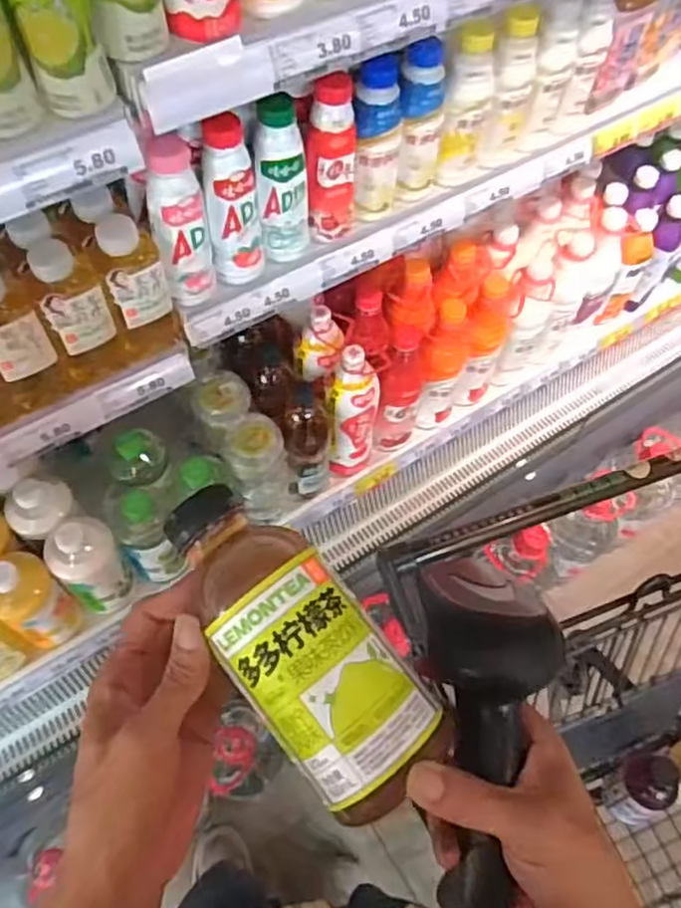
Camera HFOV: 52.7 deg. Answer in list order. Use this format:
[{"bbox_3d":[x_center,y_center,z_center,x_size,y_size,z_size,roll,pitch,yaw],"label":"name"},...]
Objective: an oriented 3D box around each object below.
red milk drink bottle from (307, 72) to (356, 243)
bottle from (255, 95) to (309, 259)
[{"bbox_3d":[-0.007,-0.328,0.781,0.056,0.187,0.051,5,62,0],"label":"red milk drink bottle"},{"bbox_3d":[-0.063,-0.298,0.767,0.057,0.183,0.049,-1,62,-4],"label":"bottle"}]

